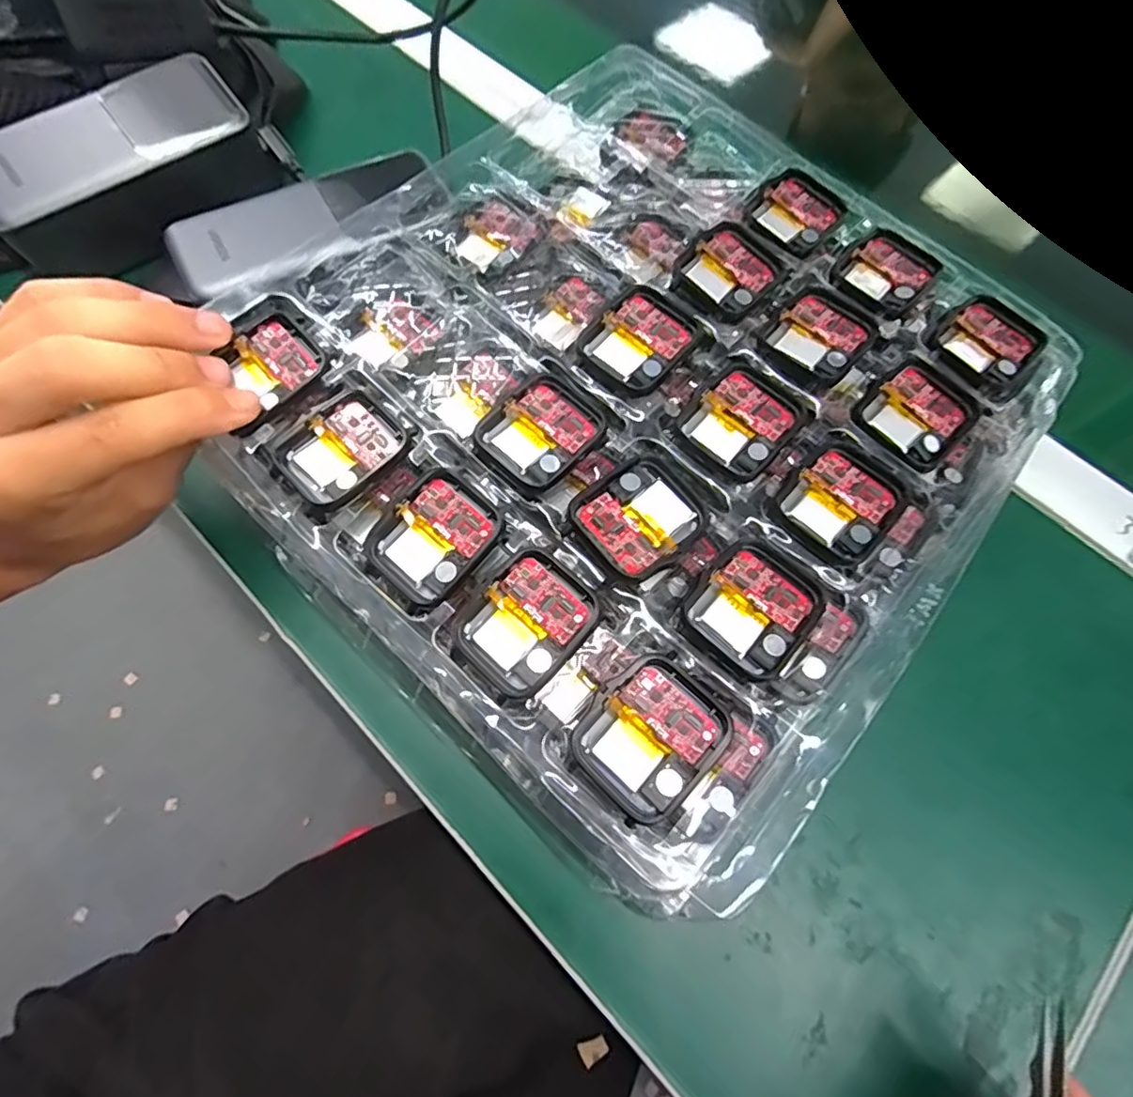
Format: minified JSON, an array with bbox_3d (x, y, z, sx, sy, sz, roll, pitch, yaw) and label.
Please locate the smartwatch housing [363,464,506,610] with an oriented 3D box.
[{"bbox_3d":[-0.045,-0.005,0.202,0.037,0.006,0.041,40,71,12],"label":"smartwatch housing"}]

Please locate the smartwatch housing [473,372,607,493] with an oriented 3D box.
[{"bbox_3d":[-0.008,-0.044,0.220,0.037,0.007,0.045,41,71,13],"label":"smartwatch housing"}]

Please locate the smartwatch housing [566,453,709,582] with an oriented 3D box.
[{"bbox_3d":[0.026,-0.011,0.204,0.041,0.005,0.039,-38,74,-17],"label":"smartwatch housing"}]

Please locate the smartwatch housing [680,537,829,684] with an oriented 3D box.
[{"bbox_3d":[0.063,0.019,0.197,0.037,0.005,0.041,41,71,13],"label":"smartwatch housing"}]

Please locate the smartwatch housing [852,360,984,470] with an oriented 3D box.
[{"bbox_3d":[0.137,-0.054,0.229,0.037,0.005,0.044,43,71,13],"label":"smartwatch housing"}]

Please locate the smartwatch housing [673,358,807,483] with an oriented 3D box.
[{"bbox_3d":[0.066,-0.049,0.222,0.038,0.006,0.044,41,71,13],"label":"smartwatch housing"}]

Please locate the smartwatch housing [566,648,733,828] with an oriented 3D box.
[{"bbox_3d":[0.025,0.057,0.179,0.037,0.011,0.041,43,72,16],"label":"smartwatch housing"}]

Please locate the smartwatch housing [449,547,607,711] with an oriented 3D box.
[{"bbox_3d":[-0.014,0.024,0.189,0.037,0.009,0.045,40,71,15],"label":"smartwatch housing"}]

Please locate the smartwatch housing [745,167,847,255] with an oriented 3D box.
[{"bbox_3d":[0.105,-0.154,0.269,0.037,0.007,0.044,43,71,13],"label":"smartwatch housing"}]

